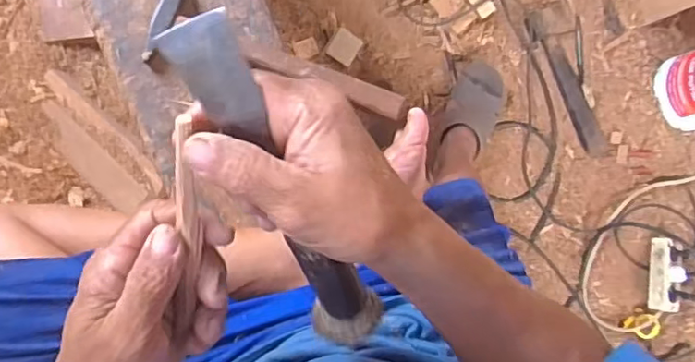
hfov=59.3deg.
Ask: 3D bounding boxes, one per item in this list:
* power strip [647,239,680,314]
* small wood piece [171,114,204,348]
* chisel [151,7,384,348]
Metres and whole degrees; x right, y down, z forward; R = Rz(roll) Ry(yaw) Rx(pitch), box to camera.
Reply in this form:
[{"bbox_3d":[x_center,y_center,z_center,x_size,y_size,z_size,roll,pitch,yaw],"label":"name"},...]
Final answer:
[{"bbox_3d":[0.690,0.205,1.335,0.049,0.053,0.161,1,90,-9],"label":"power strip"},{"bbox_3d":[-0.086,0.023,0.329,0.015,0.011,0.125,2,119,-9],"label":"small wood piece"},{"bbox_3d":[-0.034,0.013,0.349,0.041,0.030,0.237,-30,128,-8],"label":"chisel"}]

